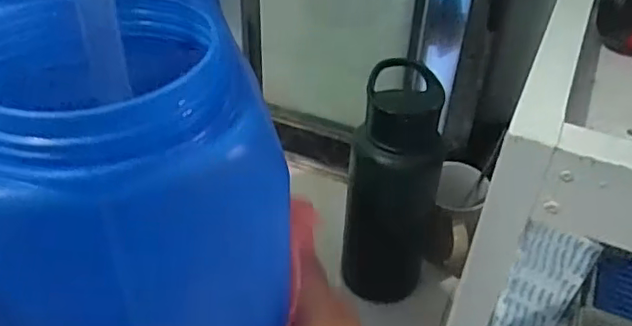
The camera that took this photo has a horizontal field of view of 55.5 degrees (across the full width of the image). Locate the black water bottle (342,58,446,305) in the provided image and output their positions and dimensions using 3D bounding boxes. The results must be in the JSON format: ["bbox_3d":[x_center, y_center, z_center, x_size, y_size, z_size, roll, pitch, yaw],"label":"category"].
[{"bbox_3d":[0.077,0.027,0.598,0.085,0.235,0.091,10,41,8],"label":"black water bottle"}]

